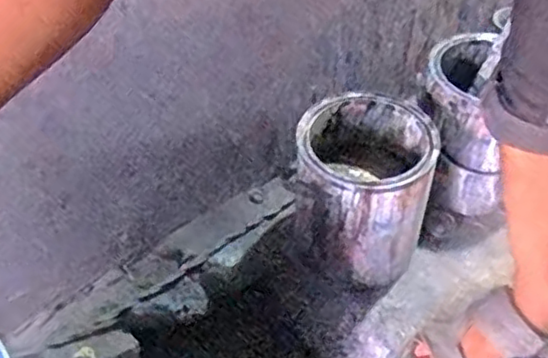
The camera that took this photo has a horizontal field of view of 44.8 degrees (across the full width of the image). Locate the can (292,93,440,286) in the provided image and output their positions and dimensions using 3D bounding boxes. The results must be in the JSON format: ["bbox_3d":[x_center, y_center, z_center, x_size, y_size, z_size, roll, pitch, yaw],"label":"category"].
[{"bbox_3d":[0.108,0.012,0.844,0.160,0.179,0.177,1,46,-1],"label":"can"}]

